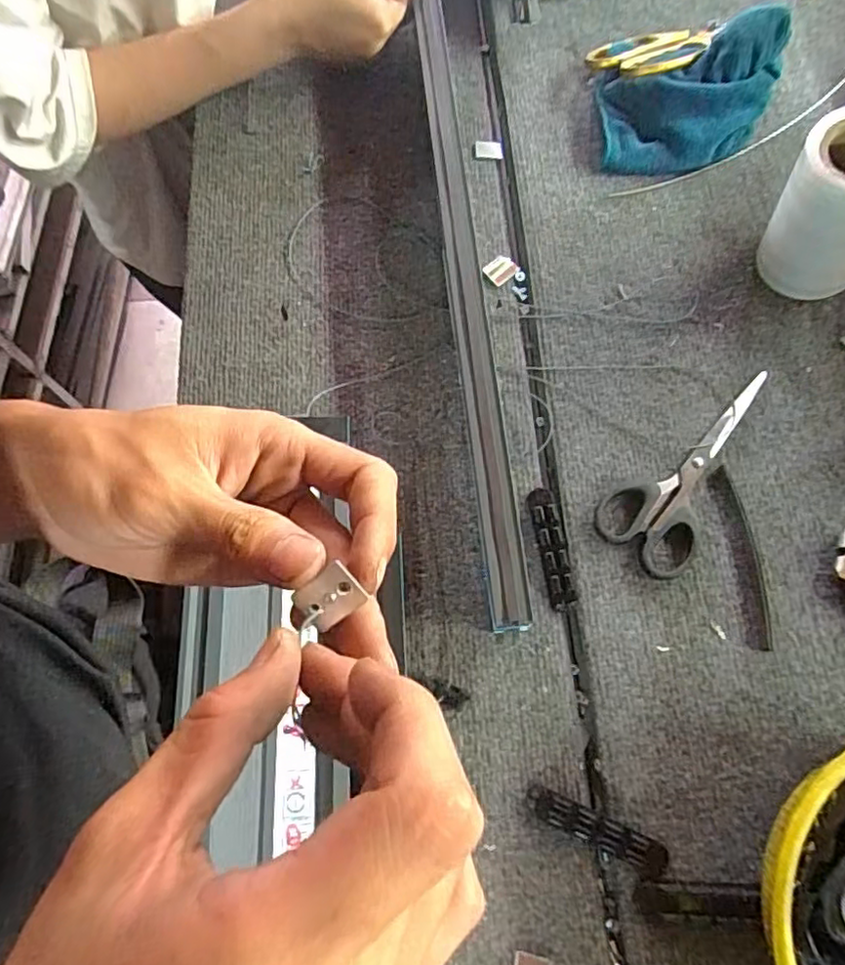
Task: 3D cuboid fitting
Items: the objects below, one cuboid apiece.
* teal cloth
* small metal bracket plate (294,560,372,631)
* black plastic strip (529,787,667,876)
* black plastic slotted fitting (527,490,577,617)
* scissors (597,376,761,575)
[{"bbox_3d":[0.220,-0.318,0.501,0.144,0.069,0.118,2,71,3],"label":"teal cloth"},{"bbox_3d":[-0.029,0.035,0.194,0.020,0.004,0.013,-35,104,6],"label":"small metal bracket plate"},{"bbox_3d":[0.099,0.198,0.357,0.080,0.004,0.017,22,73,10],"label":"black plastic strip"},{"bbox_3d":[0.085,0.042,0.410,0.018,0.006,0.081,-10,70,-1],"label":"black plastic slotted fitting"},{"bbox_3d":[0.187,-0.013,0.423,0.062,0.008,0.165,40,77,15],"label":"scissors"}]

